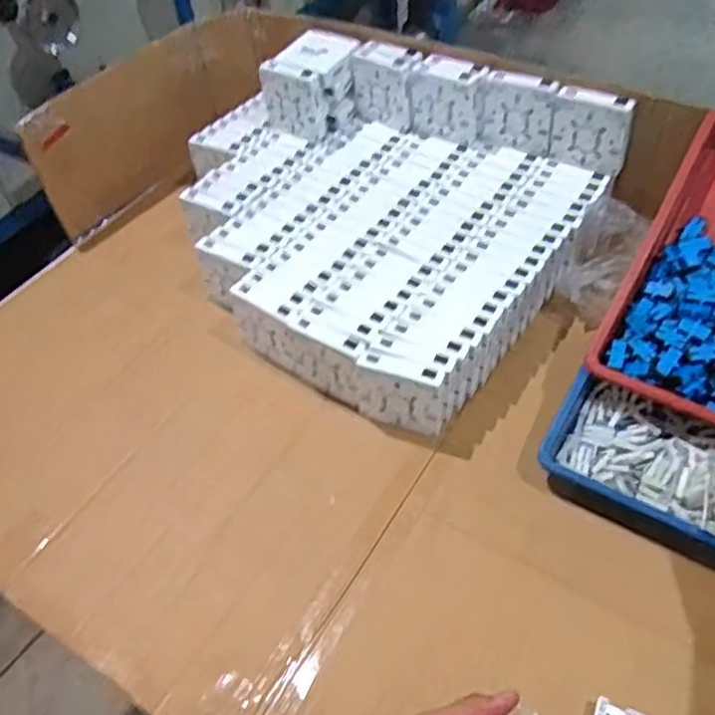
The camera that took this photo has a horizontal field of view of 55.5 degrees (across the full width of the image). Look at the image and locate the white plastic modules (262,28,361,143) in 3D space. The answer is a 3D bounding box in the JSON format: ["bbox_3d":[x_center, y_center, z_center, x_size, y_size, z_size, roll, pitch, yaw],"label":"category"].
[{"bbox_3d":[-0.058,-0.369,0.922,0.098,0.090,0.119,25,56,24],"label":"white plastic modules"}]

